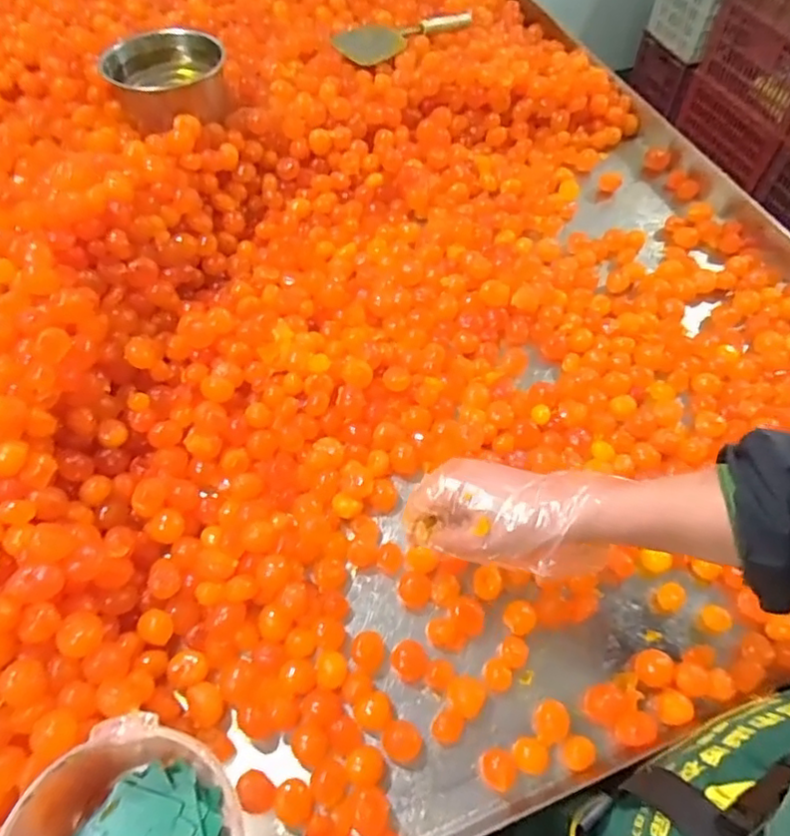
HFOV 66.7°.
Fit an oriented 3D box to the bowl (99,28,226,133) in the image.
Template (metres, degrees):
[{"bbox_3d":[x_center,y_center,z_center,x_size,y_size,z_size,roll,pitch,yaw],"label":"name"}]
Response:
[{"bbox_3d":[-0.292,-0.429,0.776,0.142,0.083,0.122,-5,58,-4],"label":"bowl"}]

